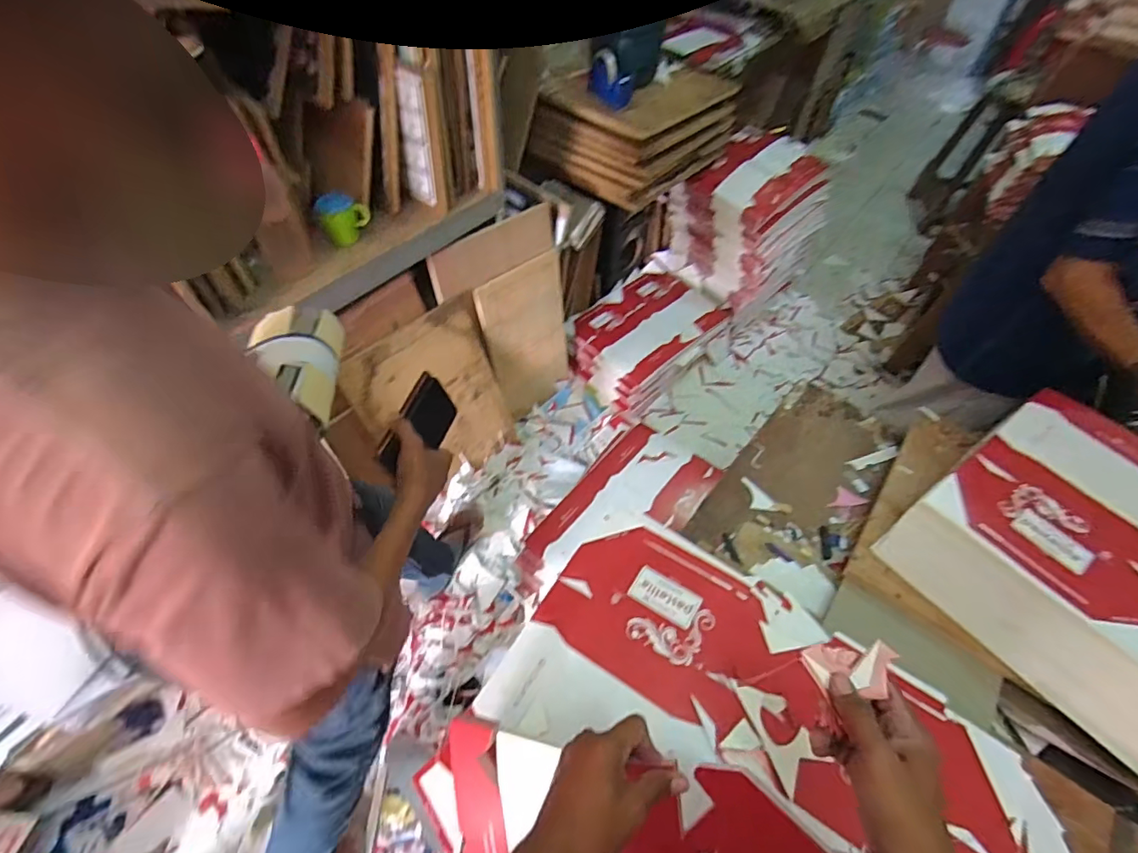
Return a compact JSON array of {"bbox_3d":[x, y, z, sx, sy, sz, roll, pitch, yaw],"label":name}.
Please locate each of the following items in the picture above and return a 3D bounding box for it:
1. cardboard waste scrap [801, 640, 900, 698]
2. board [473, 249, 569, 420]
[{"bbox_3d":[0.236,0.200,0.441,0.069,0.009,0.037,-6,51,19],"label":"cardboard waste scrap"},{"bbox_3d":[-0.126,-0.278,1.729,0.015,0.516,0.325,31,55,32],"label":"board"}]

